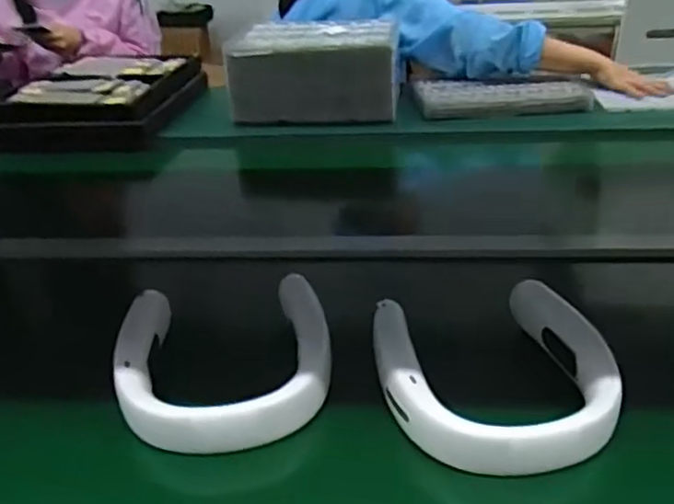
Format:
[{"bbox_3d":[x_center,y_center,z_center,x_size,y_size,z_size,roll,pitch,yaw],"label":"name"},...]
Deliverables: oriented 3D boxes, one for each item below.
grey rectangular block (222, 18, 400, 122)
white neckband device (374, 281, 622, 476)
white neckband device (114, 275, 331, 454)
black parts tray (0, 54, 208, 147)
[{"bbox_3d":[-0.044,-0.369,1.360,0.317,0.151,0.233,-2,29,0],"label":"grey rectangular block"},{"bbox_3d":[0.130,0.096,0.567,0.188,0.042,0.199,-8,30,-10],"label":"white neckband device"},{"bbox_3d":[-0.100,0.090,0.600,0.177,0.046,0.196,-7,30,-8],"label":"white neckband device"},{"bbox_3d":[-0.490,-0.342,1.455,0.359,0.067,0.469,3,30,10],"label":"black parts tray"}]

